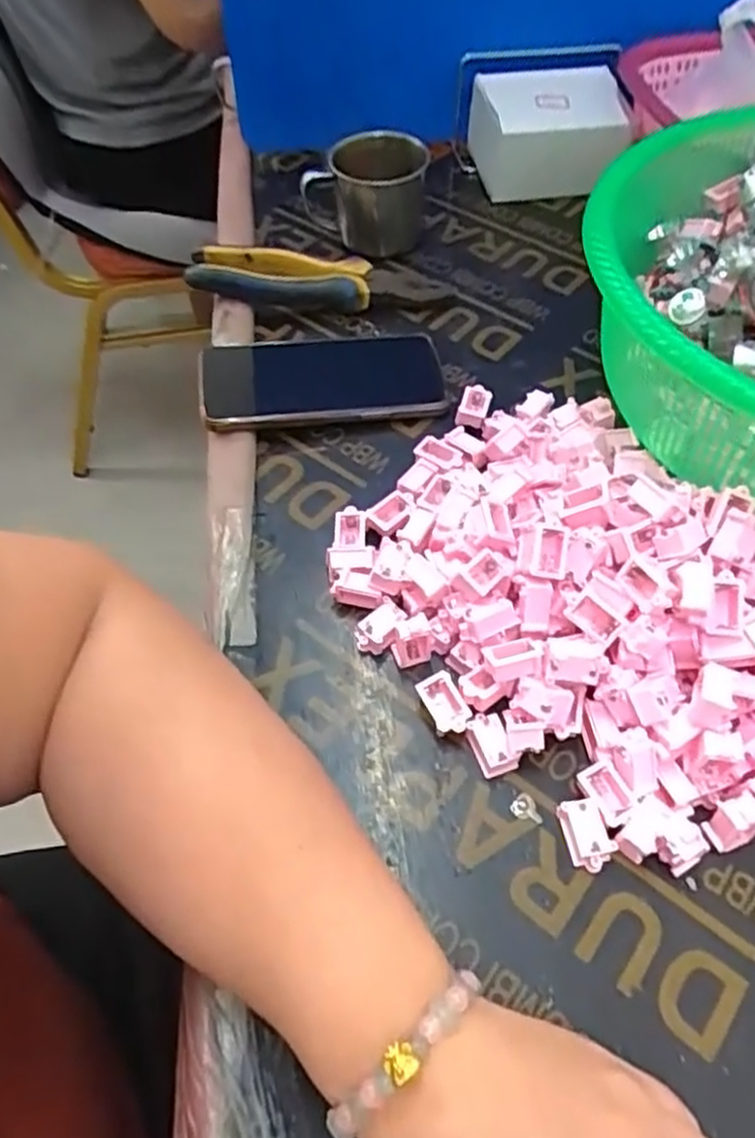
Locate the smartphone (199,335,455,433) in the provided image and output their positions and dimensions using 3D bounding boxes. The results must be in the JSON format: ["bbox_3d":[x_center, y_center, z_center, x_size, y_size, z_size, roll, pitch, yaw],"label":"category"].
[{"bbox_3d":[-0.037,-0.132,0.489,0.159,0.014,0.083,-4,57,-8],"label":"smartphone"}]

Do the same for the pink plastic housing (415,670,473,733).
[{"bbox_3d":[0.034,0.069,0.360,0.017,0.017,0.030,-24,59,-14],"label":"pink plastic housing"}]

